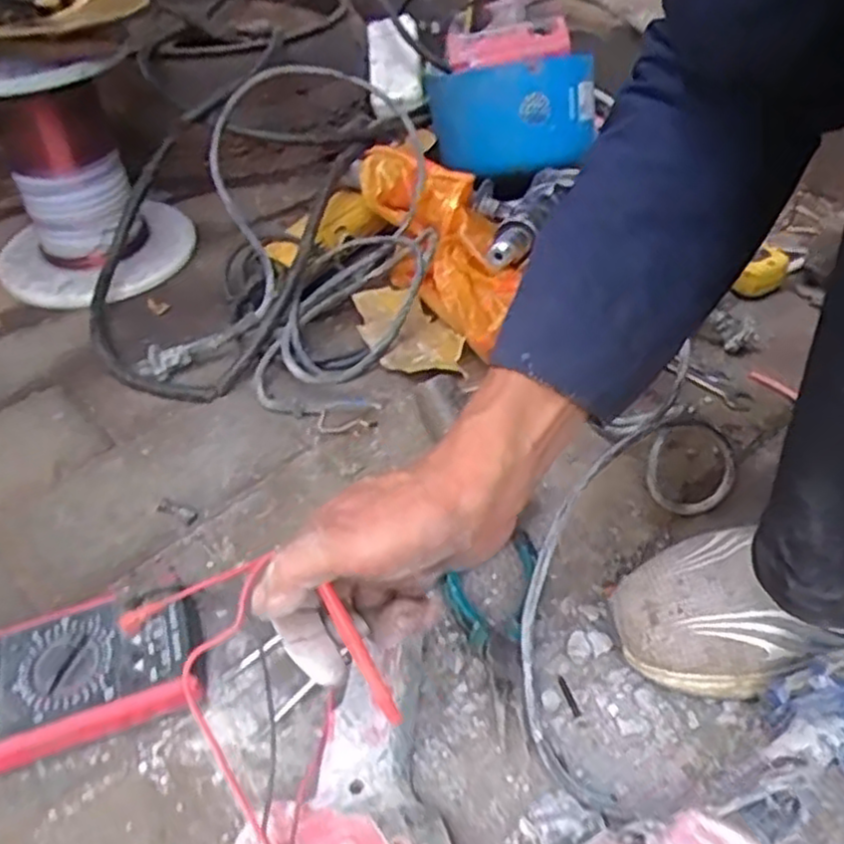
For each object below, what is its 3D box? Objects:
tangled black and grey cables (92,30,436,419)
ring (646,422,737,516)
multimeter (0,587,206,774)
[{"bbox_3d":[-0.162,-0.195,0.714,0.356,0.154,0.392,-11,46,-6],"label":"tangled black and grey cables"},{"bbox_3d":[0.201,0.035,0.536,0.069,0.079,0.016,0,21,-6],"label":"ring"},{"bbox_3d":[-0.233,0.166,0.460,0.182,0.040,0.091,-15,47,-10],"label":"multimeter"}]

